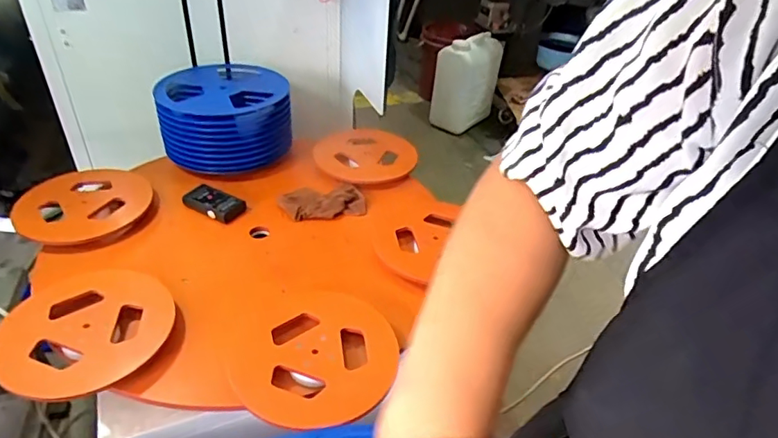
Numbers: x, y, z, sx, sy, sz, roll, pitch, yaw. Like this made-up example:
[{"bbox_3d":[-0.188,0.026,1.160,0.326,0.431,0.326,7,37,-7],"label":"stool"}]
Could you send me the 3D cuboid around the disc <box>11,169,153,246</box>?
[{"bbox_3d":[-0.683,-0.045,1.193,0.265,0.034,0.245,-14,41,-25],"label":"disc"}]

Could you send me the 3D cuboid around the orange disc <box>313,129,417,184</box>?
[{"bbox_3d":[-0.066,-0.174,1.398,0.239,0.021,0.218,4,44,-4],"label":"orange disc"}]

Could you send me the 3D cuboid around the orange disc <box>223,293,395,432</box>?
[{"bbox_3d":[-0.126,0.230,0.889,0.264,0.031,0.265,4,36,-3],"label":"orange disc"}]

